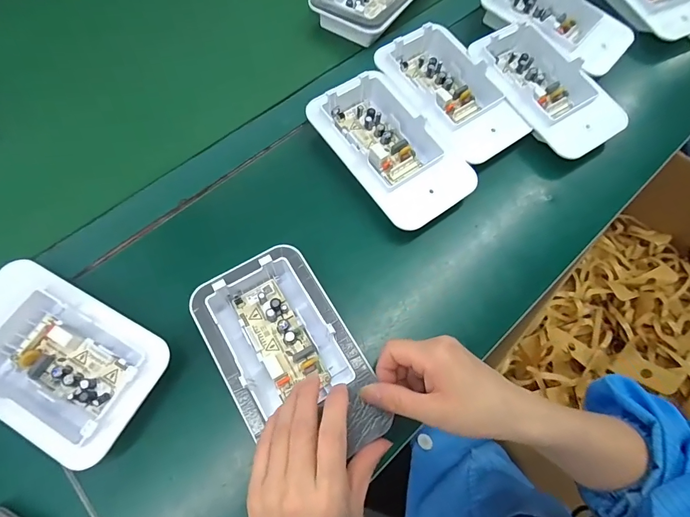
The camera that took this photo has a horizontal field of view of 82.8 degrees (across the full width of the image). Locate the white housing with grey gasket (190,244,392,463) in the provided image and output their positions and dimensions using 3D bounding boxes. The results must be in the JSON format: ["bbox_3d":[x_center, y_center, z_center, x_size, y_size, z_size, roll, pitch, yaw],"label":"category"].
[{"bbox_3d":[-0.044,0.079,0.316,0.102,0.044,0.166,-29,70,-14],"label":"white housing with grey gasket"}]

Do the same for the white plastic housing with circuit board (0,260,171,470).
[{"bbox_3d":[-0.232,0.076,0.309,0.170,0.037,0.098,26,67,9],"label":"white plastic housing with circuit board"}]

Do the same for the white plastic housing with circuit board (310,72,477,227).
[{"bbox_3d":[0.046,-0.111,0.398,0.100,0.041,0.165,-36,71,-17],"label":"white plastic housing with circuit board"}]

